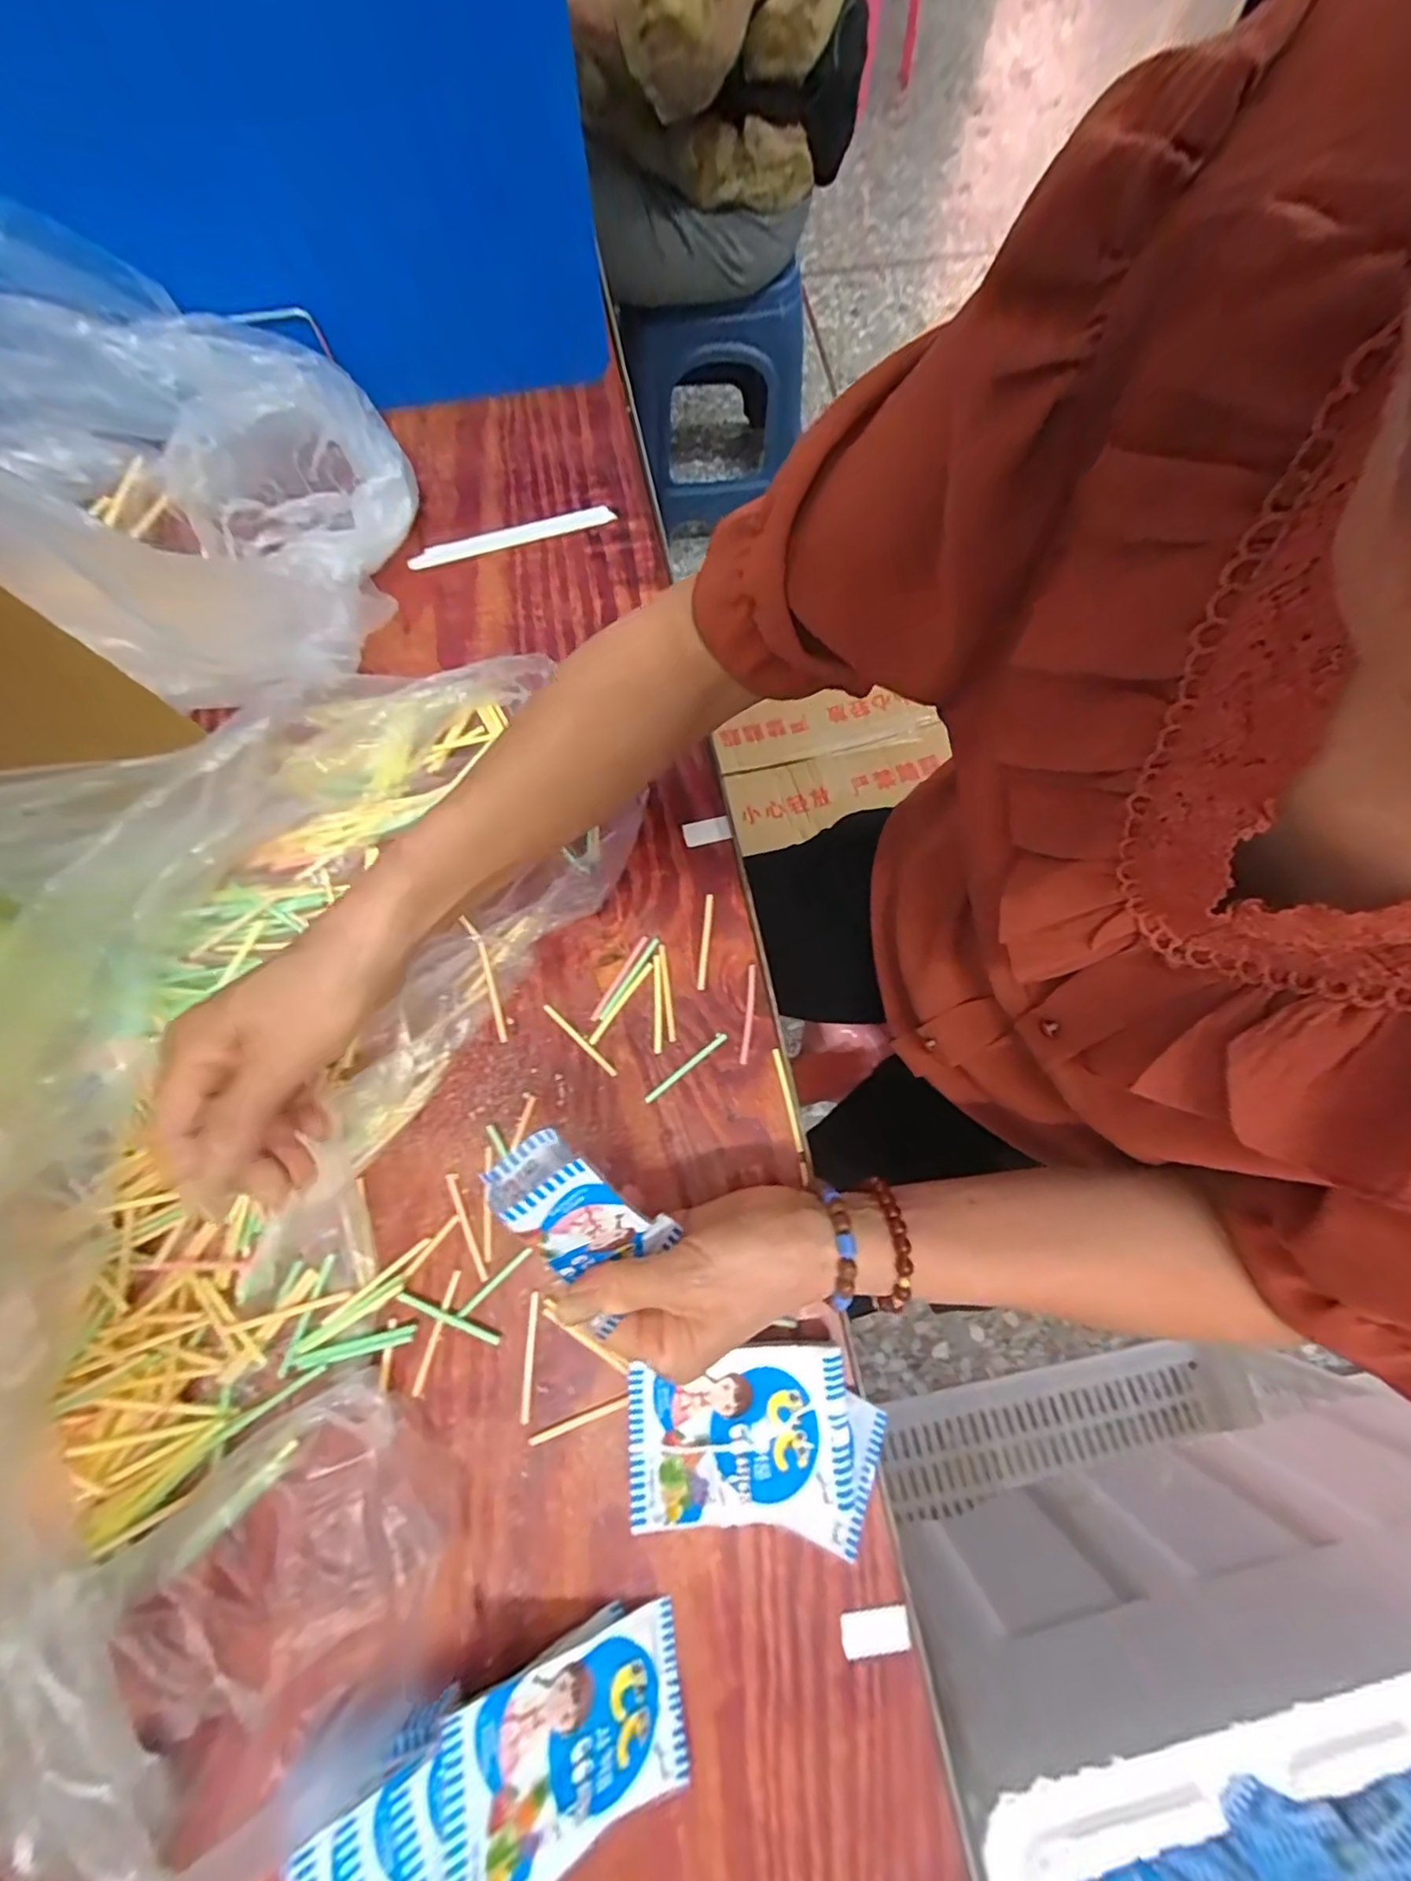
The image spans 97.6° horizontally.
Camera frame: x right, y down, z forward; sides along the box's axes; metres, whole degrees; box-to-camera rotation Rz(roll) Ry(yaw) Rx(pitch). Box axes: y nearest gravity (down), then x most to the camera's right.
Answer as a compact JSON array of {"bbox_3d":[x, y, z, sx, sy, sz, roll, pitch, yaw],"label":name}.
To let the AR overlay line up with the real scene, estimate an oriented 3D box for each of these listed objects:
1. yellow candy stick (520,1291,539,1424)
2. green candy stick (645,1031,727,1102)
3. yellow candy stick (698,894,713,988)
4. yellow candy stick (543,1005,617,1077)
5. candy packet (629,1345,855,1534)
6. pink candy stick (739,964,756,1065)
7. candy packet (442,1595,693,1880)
[{"bbox_3d":[-0.095,0.223,0.332,0.005,0.004,0.061,1,74,-1],"label":"yellow candy stick"},{"bbox_3d":[-0.012,0.077,0.376,0.061,0.004,0.006,-38,78,-11],"label":"green candy stick"},{"bbox_3d":[0.000,0.000,0.399,0.005,0.004,0.064,6,74,1],"label":"yellow candy stick"},{"bbox_3d":[-0.078,0.061,0.380,0.061,0.004,0.006,42,77,10],"label":"yellow candy stick"},{"bbox_3d":[0.017,0.248,0.311,0.109,0.015,0.069,-6,71,-1],"label":"candy packet"},{"bbox_3d":[0.027,0.046,0.386,0.005,0.004,0.062,7,74,1],"label":"pink candy stick"},{"bbox_3d":[-0.058,0.357,0.270,0.103,0.009,0.070,2,68,-30],"label":"candy packet"}]

